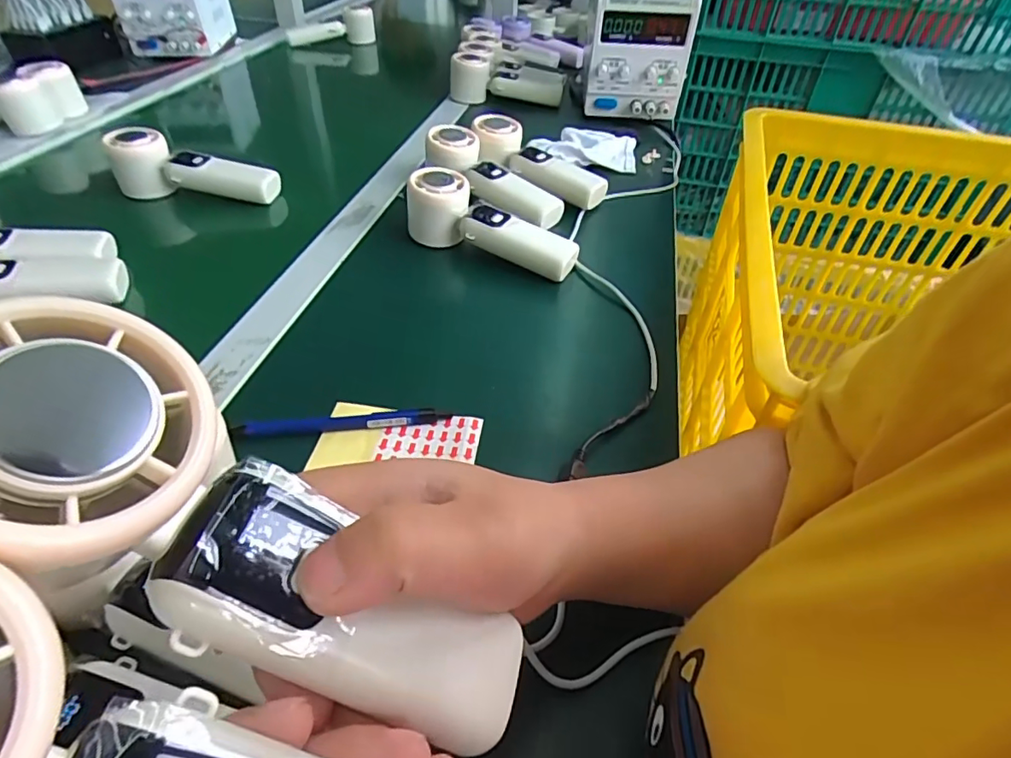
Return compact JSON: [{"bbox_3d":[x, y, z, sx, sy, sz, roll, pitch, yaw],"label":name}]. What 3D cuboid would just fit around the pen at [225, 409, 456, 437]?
[{"bbox_3d":[-0.105,0.029,0.349,0.133,0.015,0.010,-5,45,-10],"label":"pen"}]

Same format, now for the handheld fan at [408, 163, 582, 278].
[{"bbox_3d":[-0.013,-0.140,0.490,0.159,0.053,0.050,22,47,17],"label":"handheld fan"}]

